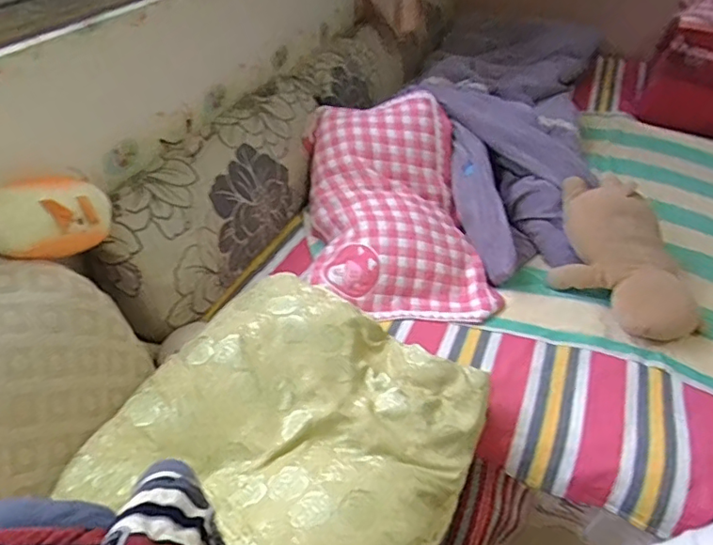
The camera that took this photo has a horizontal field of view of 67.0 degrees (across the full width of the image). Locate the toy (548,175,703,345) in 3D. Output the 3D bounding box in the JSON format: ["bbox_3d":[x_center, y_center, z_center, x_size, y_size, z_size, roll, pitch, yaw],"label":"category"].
[{"bbox_3d":[0.600,-0.037,1.226,0.194,0.237,0.405,-30,52,-33],"label":"toy"}]

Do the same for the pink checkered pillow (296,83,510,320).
[{"bbox_3d":[0.075,-0.183,1.307,0.403,0.242,0.595,-4,42,-10],"label":"pink checkered pillow"}]

